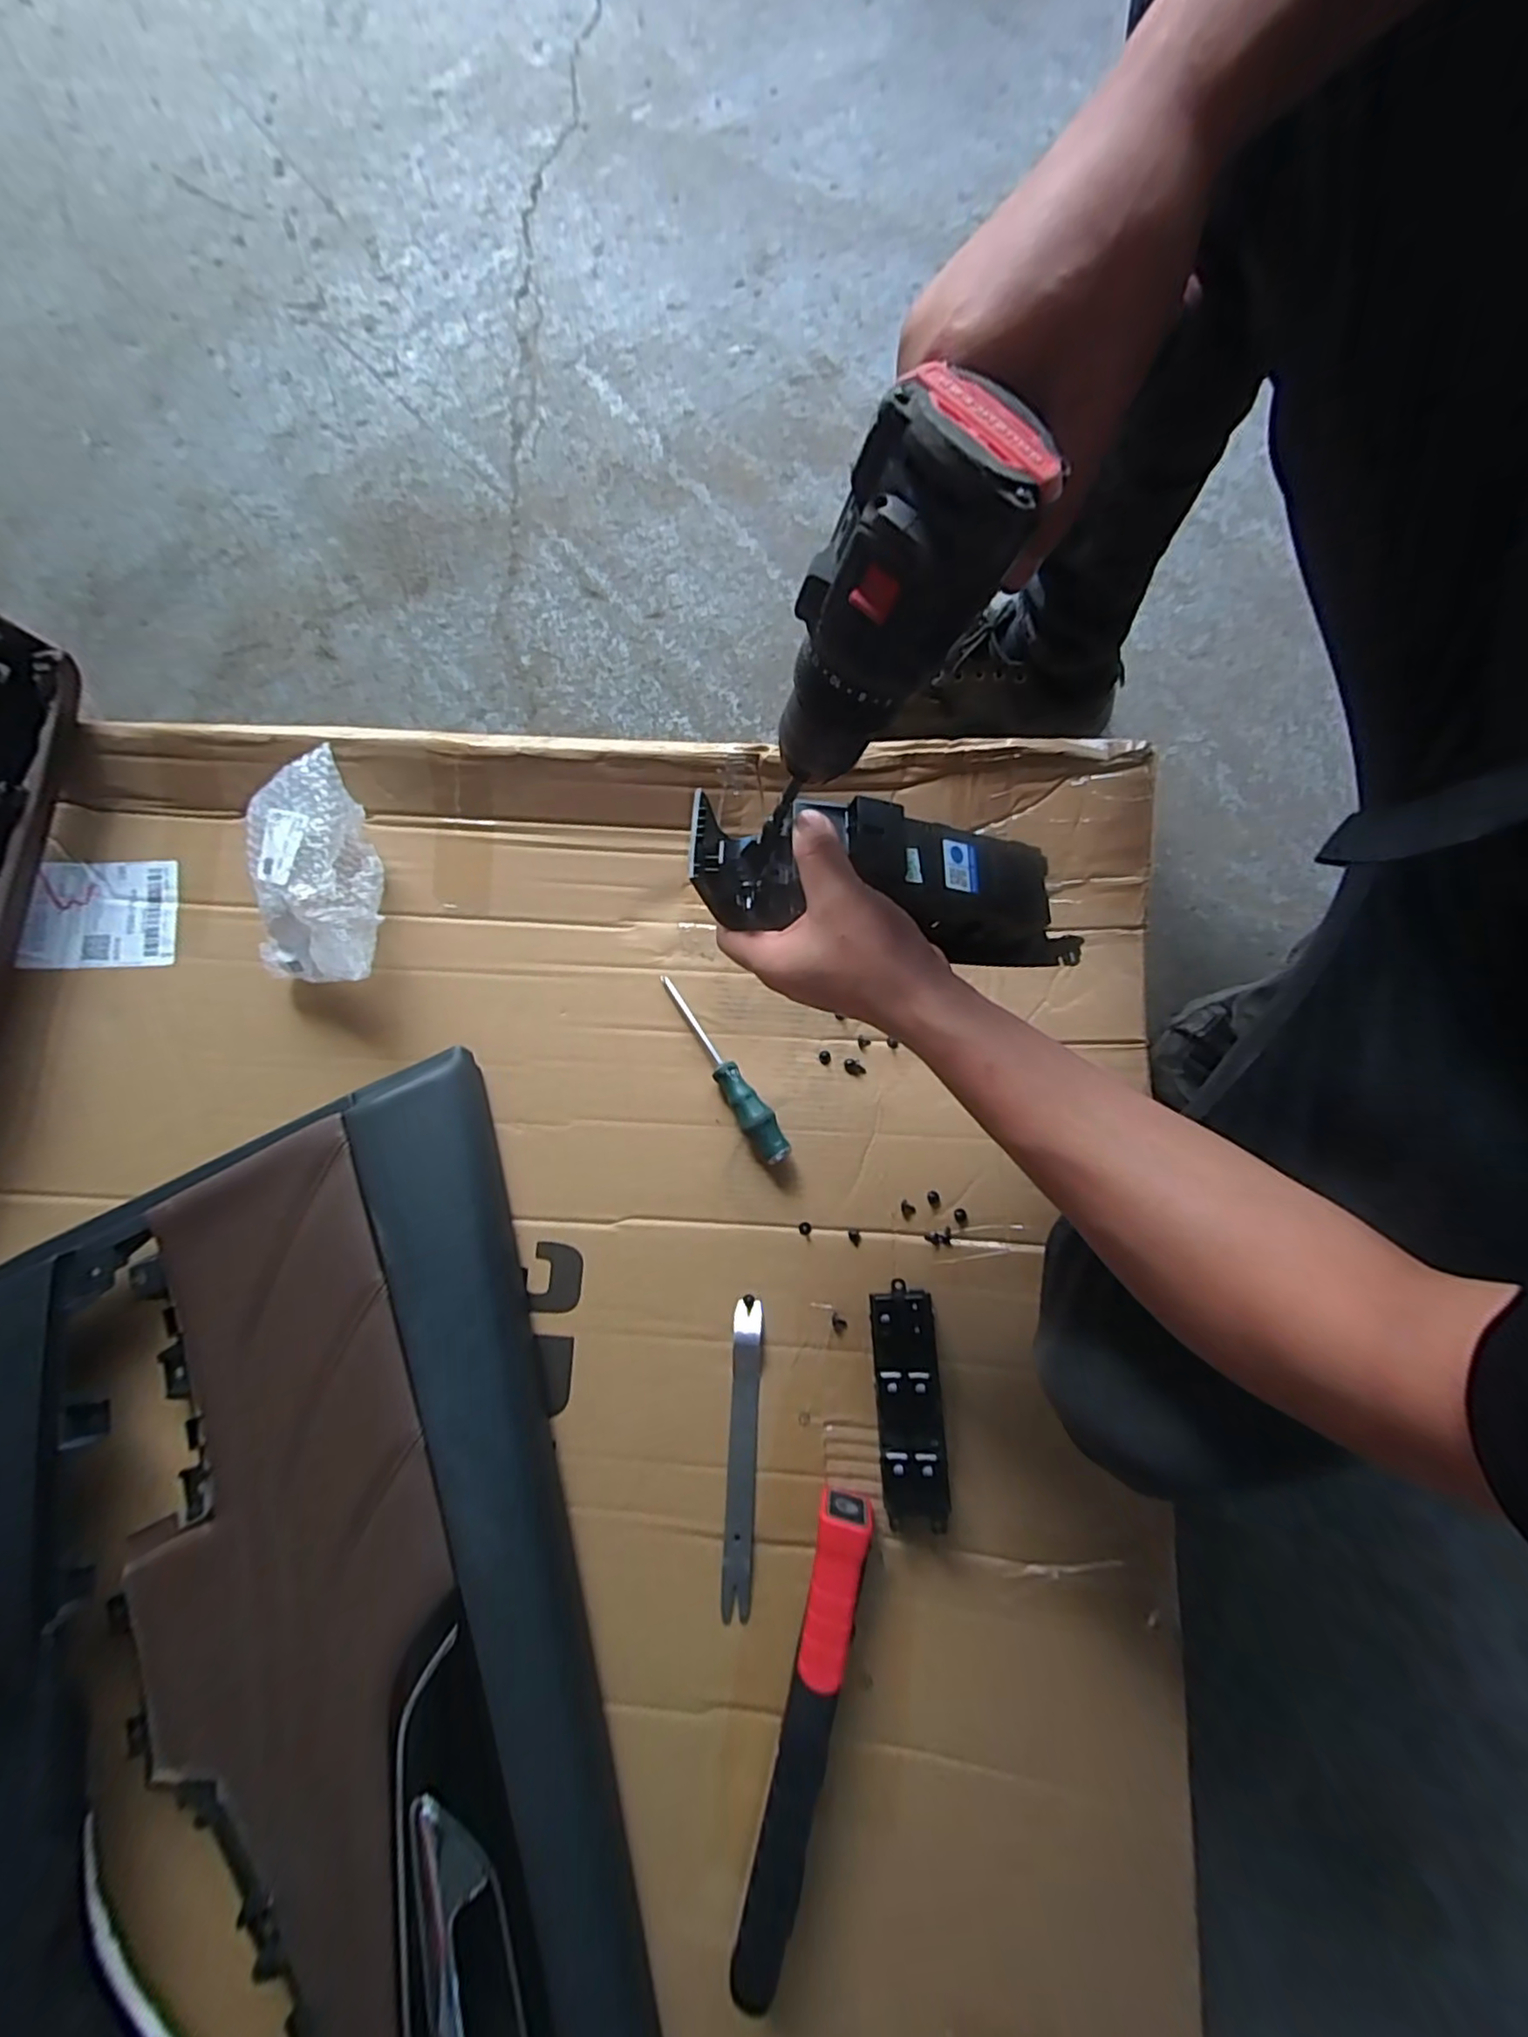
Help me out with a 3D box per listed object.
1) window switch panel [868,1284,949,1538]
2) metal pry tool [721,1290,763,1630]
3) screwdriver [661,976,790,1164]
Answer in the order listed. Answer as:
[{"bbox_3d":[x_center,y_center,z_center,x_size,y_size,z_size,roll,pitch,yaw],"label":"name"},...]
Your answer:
[{"bbox_3d":[0.111,0.299,0.511,0.054,0.063,0.166,-5,81,1],"label":"window switch panel"},{"bbox_3d":[-0.018,0.364,0.544,0.025,0.009,0.240,2,84,5],"label":"metal pry tool"},{"bbox_3d":[-0.039,0.042,0.583,0.026,0.026,0.191,-35,82,-4],"label":"screwdriver"}]

